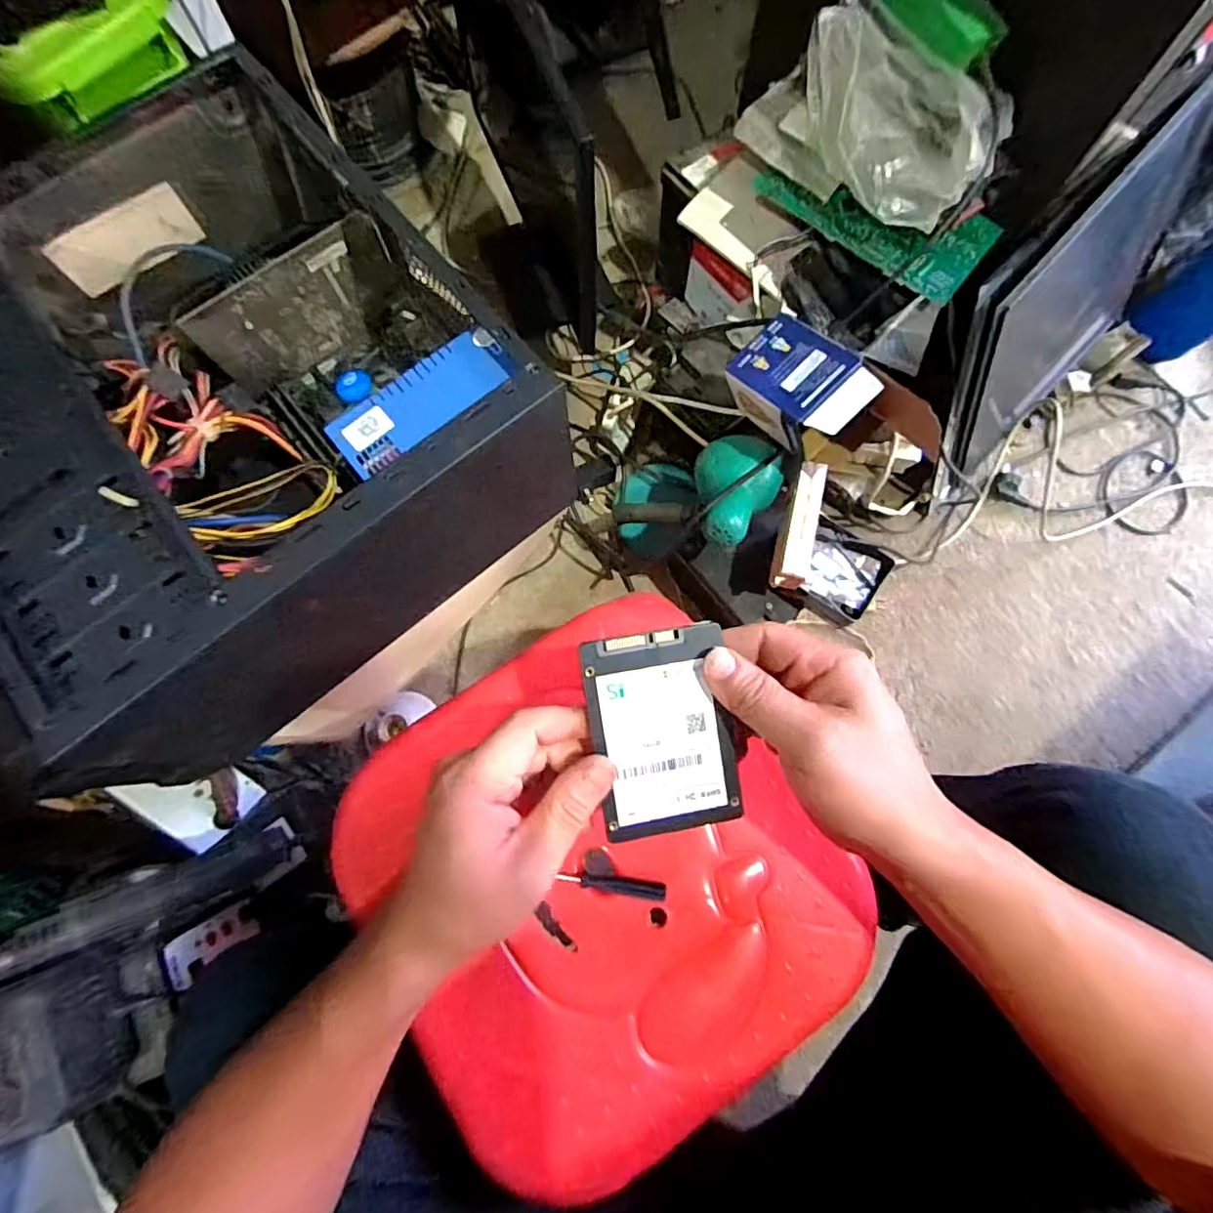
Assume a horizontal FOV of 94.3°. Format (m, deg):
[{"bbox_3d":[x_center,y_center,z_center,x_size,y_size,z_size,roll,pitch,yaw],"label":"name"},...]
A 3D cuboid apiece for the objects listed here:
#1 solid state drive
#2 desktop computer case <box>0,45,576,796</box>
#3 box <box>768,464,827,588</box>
[{"bbox_3d":[0.027,0.061,0.270,0.066,0.004,0.098,-9,95,-8],"label":"solid state drive"},{"bbox_3d":[-0.309,-0.151,0.450,0.397,0.157,0.400,-41,79,-9],"label":"desktop computer case"},{"bbox_3d":[0.223,-0.093,0.643,0.043,0.038,0.149,14,76,3],"label":"box"}]

